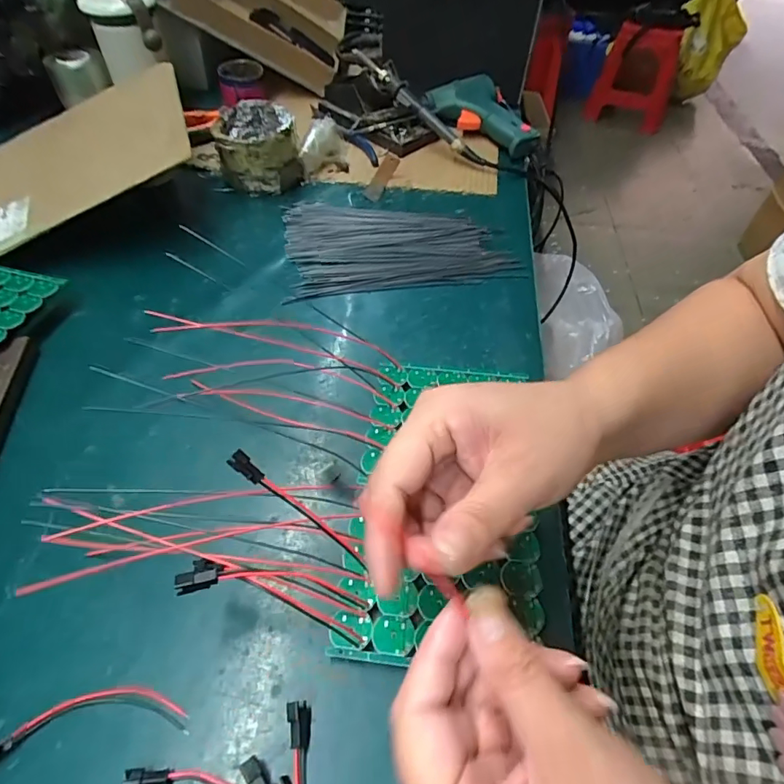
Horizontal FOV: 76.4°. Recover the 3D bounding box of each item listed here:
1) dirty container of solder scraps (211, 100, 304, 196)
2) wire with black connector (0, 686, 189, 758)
[{"bbox_3d":[-0.142,-0.263,0.525,0.079,0.067,0.080,-12,51,-9],"label":"dirty container of solder scraps"},{"bbox_3d":[-0.145,0.156,0.237,0.092,0.009,0.025,-7,50,-5],"label":"wire with black connector"}]

